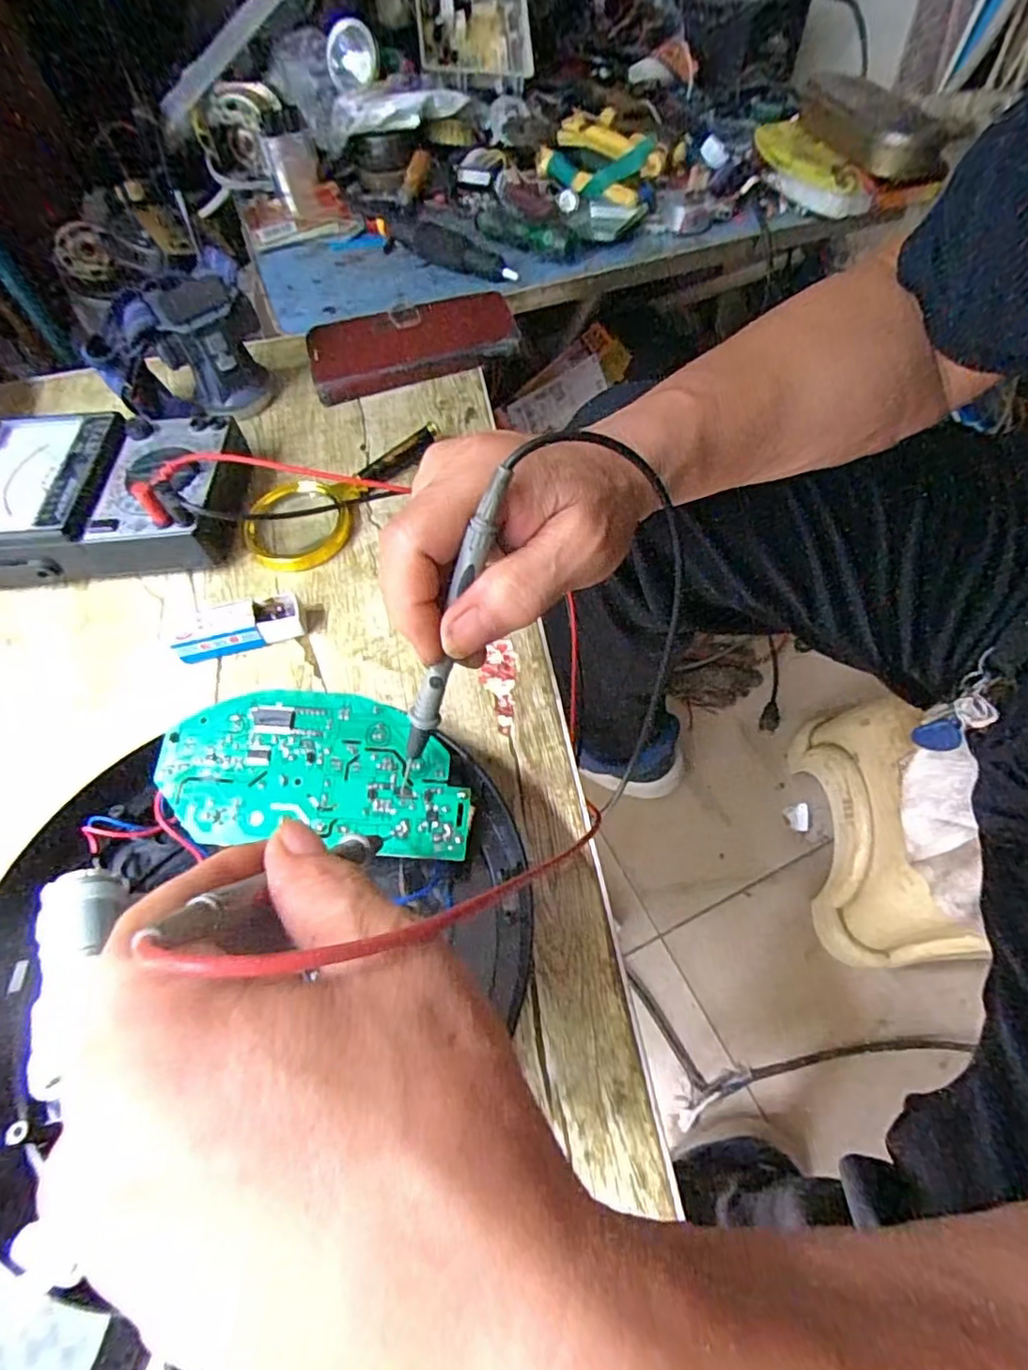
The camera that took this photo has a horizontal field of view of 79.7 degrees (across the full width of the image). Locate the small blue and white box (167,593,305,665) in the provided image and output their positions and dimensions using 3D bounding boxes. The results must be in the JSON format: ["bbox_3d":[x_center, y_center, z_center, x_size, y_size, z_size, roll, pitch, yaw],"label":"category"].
[{"bbox_3d":[-0.162,-0.035,0.362,0.071,0.024,0.022,-14,60,-6],"label":"small blue and white box"}]

